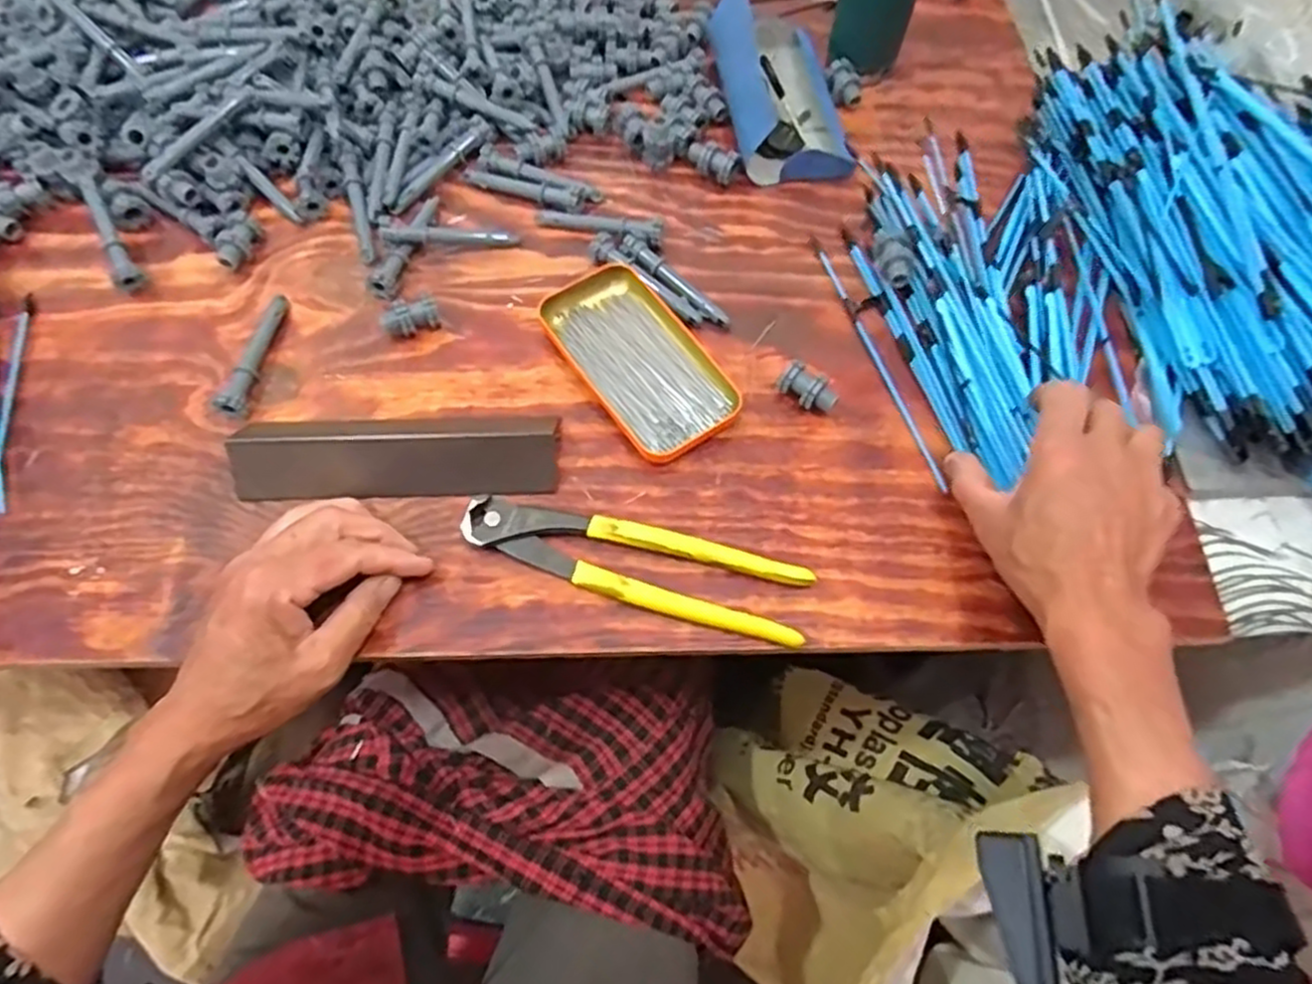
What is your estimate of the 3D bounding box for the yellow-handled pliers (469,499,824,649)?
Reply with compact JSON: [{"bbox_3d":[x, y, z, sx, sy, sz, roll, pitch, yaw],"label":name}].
[{"bbox_3d":[-0.012,0.041,0.430,0.198,0.018,0.048,15,67,6],"label":"yellow-handled pliers"}]

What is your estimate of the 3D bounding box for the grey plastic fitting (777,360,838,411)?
[{"bbox_3d":[0.099,-0.066,0.484,0.038,0.019,0.027,25,68,10],"label":"grey plastic fitting"}]

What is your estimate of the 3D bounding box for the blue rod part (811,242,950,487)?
[{"bbox_3d":[0.148,-0.096,0.510,0.006,0.004,0.206,-15,67,-8],"label":"blue rod part"}]

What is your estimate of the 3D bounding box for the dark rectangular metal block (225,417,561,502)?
[{"bbox_3d":[-0.156,-0.027,0.454,0.188,0.028,0.055,-2,66,-2],"label":"dark rectangular metal block"}]

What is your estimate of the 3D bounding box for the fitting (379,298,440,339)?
[{"bbox_3d":[-0.164,-0.115,0.496,0.036,0.020,0.018,-19,68,-9],"label":"fitting"}]

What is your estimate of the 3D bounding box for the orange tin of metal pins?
[{"bbox_3d":[-0.009,-0.087,0.486,0.079,0.014,0.142,-33,71,-15],"label":"orange tin of metal pins"}]

